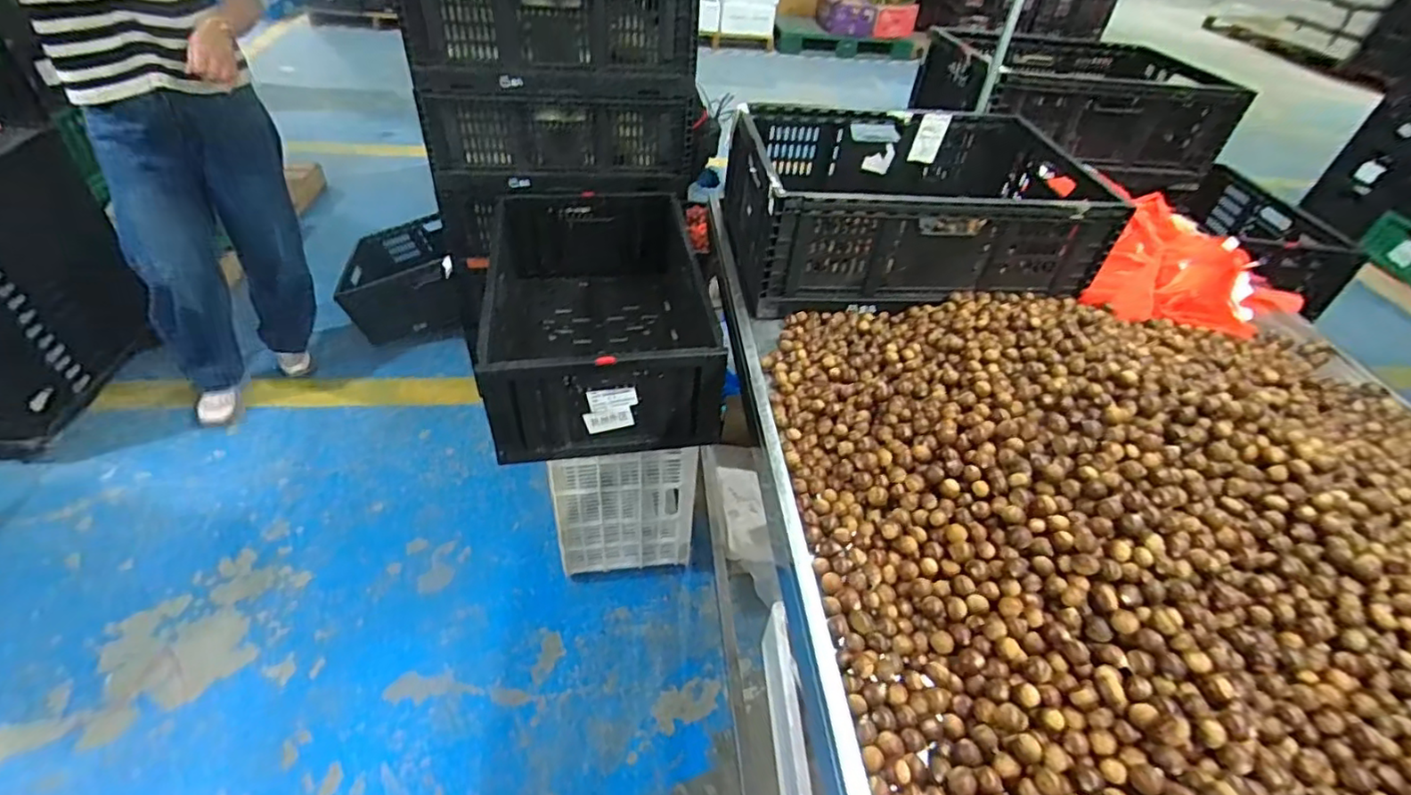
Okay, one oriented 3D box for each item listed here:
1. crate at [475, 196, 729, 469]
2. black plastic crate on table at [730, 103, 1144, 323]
[{"bbox_3d":[-0.205,-0.166,1.264,0.398,0.240,0.614,-4,44,-10],"label":"crate"},{"bbox_3d":[0.384,-0.359,1.147,0.628,0.209,0.394,-3,44,-8],"label":"black plastic crate on table"}]

